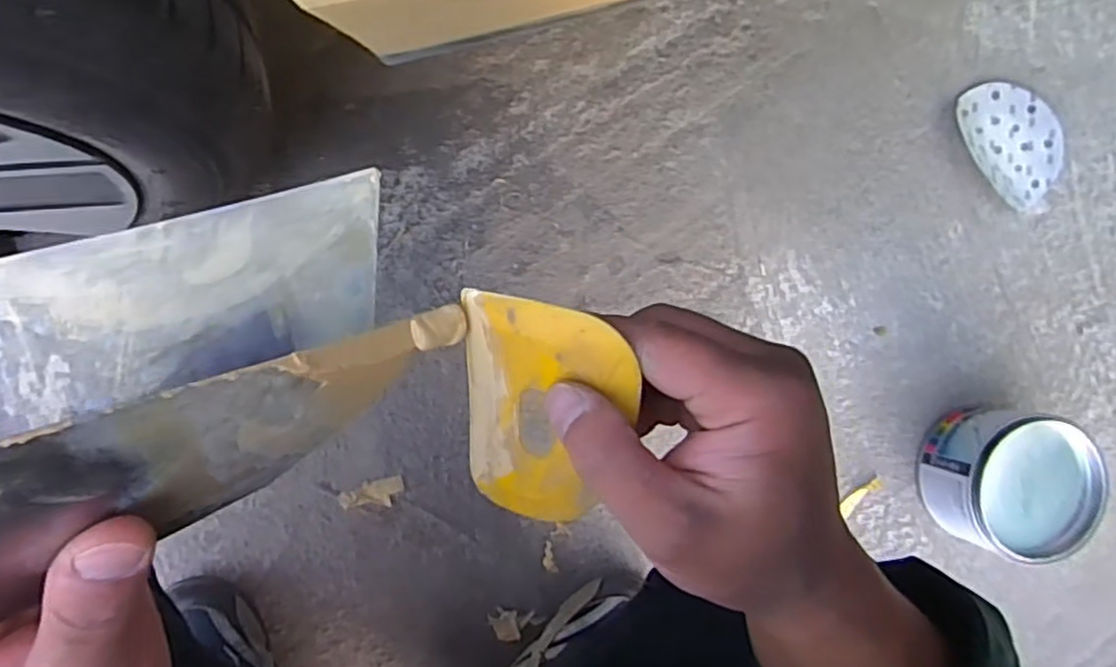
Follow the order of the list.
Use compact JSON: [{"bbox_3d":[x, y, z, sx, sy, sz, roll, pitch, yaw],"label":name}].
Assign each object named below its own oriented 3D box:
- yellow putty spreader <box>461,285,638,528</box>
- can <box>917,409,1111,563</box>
[{"bbox_3d":[-0.006,0.034,0.262,0.067,0.005,0.096,16,121,22],"label":"yellow putty spreader"},{"bbox_3d":[0.483,0.160,0.755,0.152,0.099,0.141,0,91,-9],"label":"can"}]

